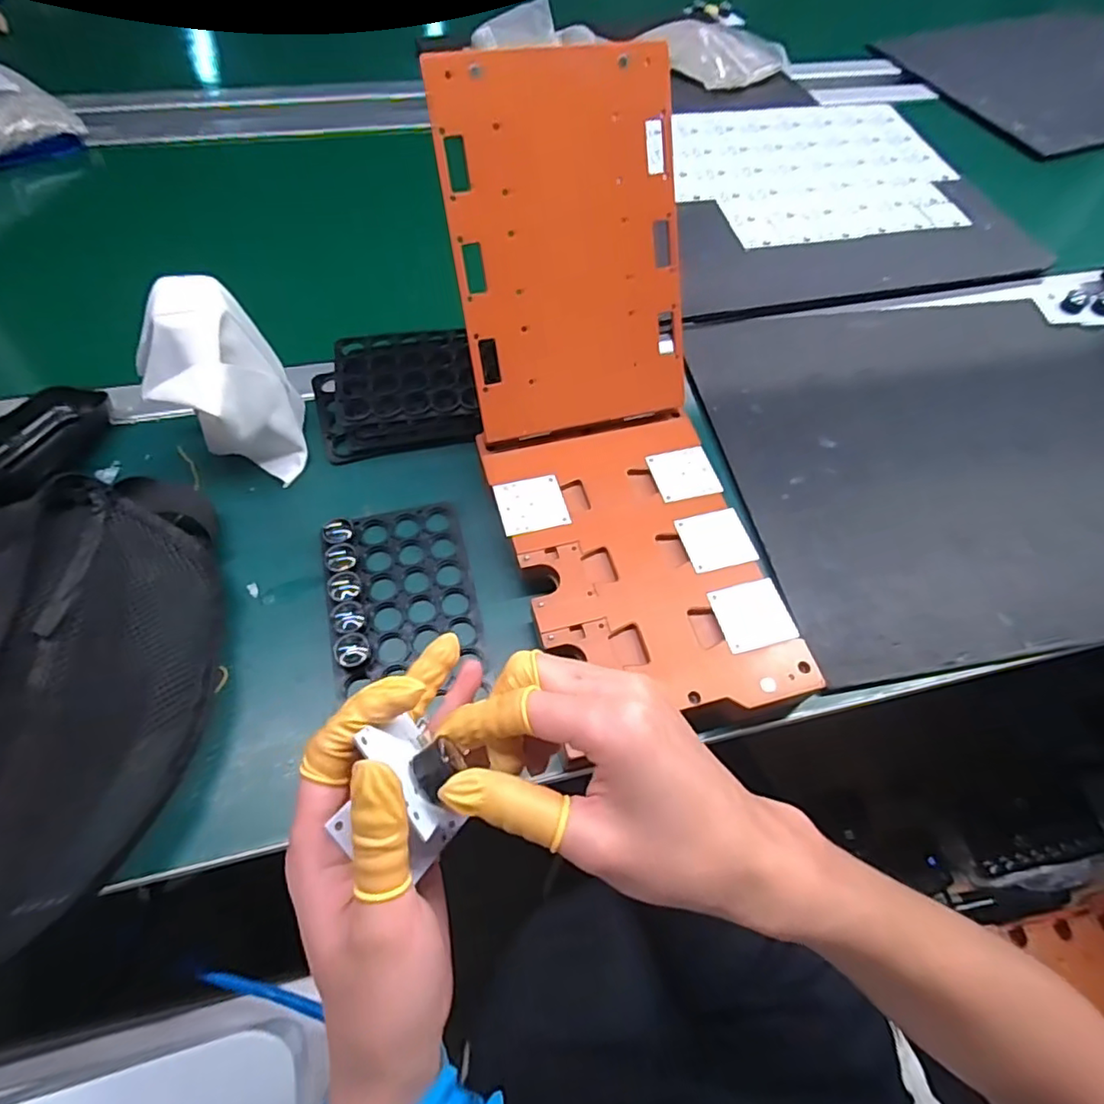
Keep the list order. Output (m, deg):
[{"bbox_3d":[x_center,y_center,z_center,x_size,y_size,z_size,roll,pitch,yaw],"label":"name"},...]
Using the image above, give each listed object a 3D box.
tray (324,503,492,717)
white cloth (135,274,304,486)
[{"bbox_3d":[-0.103,0.029,0.415,0.096,0.020,0.144,-12,62,-9],"label":"tray"},{"bbox_3d":[-0.234,-0.116,0.431,0.089,0.116,0.092,-21,64,-14],"label":"white cloth"}]

